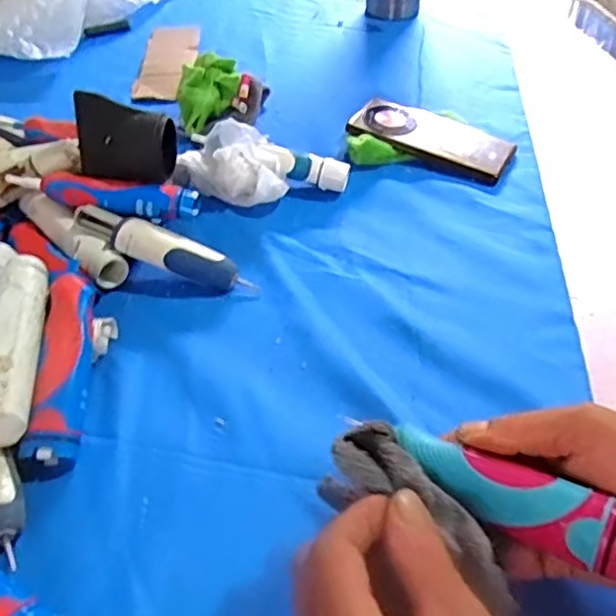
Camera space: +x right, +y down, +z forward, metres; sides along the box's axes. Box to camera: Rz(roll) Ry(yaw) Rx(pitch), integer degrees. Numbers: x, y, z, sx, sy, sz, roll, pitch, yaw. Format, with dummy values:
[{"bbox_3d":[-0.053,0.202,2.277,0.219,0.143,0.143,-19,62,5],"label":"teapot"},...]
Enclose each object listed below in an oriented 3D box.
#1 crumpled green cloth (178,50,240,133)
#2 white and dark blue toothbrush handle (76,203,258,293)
[{"bbox_3d":[-0.106,-0.229,0.712,0.066,0.056,0.091,-4,45,-5],"label":"crumpled green cloth"},{"bbox_3d":[-0.113,-0.049,0.519,0.150,0.024,0.028,23,47,3],"label":"white and dark blue toothbrush handle"}]

